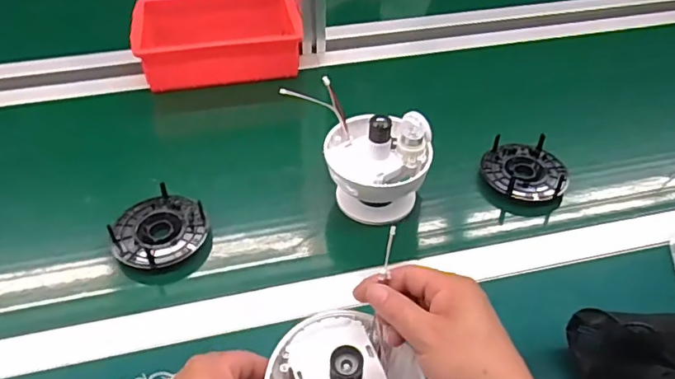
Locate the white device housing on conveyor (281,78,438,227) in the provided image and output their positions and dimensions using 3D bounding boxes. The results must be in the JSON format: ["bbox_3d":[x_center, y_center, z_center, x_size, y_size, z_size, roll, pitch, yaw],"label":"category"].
[{"bbox_3d":[0.036,-0.035,0.625,0.122,0.124,0.134,-17,47,-17],"label":"white device housing on conveyor"}]

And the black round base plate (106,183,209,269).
[{"bbox_3d":[-0.193,0.048,0.599,0.091,0.036,0.098,0,43,0],"label":"black round base plate"}]

